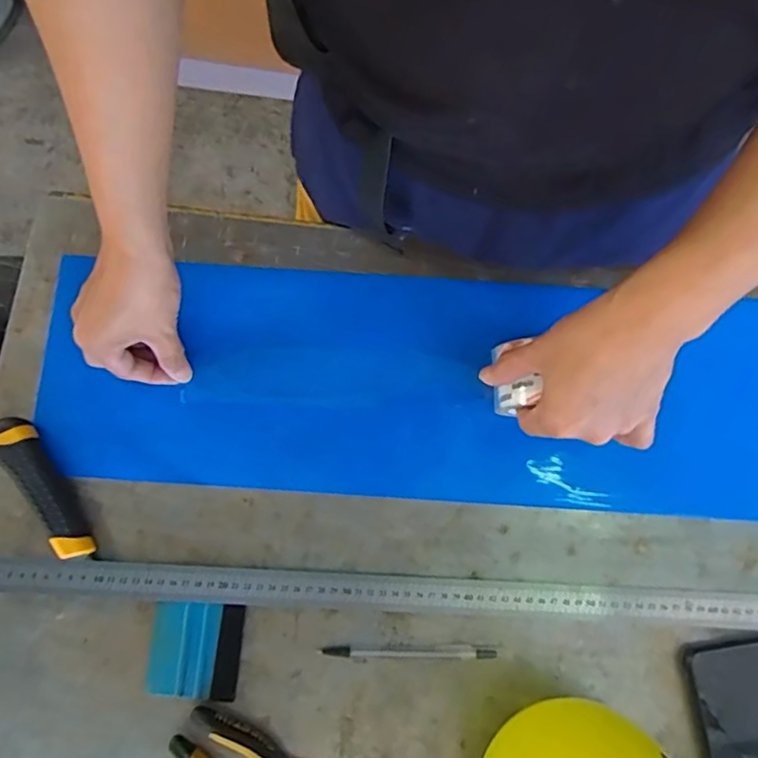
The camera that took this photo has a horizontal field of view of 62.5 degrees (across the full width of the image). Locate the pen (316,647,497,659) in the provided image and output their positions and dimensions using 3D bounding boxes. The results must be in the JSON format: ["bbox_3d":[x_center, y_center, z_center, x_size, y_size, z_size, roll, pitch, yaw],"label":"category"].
[{"bbox_3d":[0.022,0.220,0.501,0.140,0.009,0.009,1,77,-1],"label":"pen"}]

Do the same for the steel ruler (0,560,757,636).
[{"bbox_3d":[0.136,0.187,0.512,0.899,0.008,0.035,3,87,-1],"label":"steel ruler"}]

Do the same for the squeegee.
[{"bbox_3d":[-0.148,0.216,0.500,0.071,0.008,0.071,5,77,0],"label":"squeegee"}]

